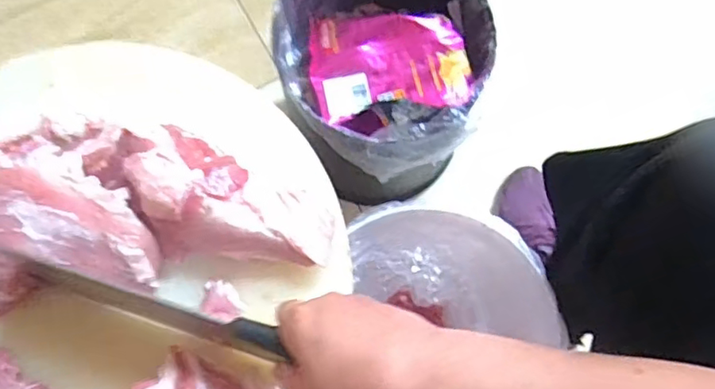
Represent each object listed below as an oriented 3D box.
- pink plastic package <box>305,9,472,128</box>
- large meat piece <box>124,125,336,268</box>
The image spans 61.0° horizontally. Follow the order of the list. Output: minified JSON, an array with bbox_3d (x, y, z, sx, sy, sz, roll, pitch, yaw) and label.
[{"bbox_3d":[0.030,-0.143,0.617,0.152,0.035,0.131,-7,77,-2],"label":"pink plastic package"},{"bbox_3d":[-0.095,0.011,0.456,0.157,0.059,0.087,23,79,-12],"label":"large meat piece"}]

